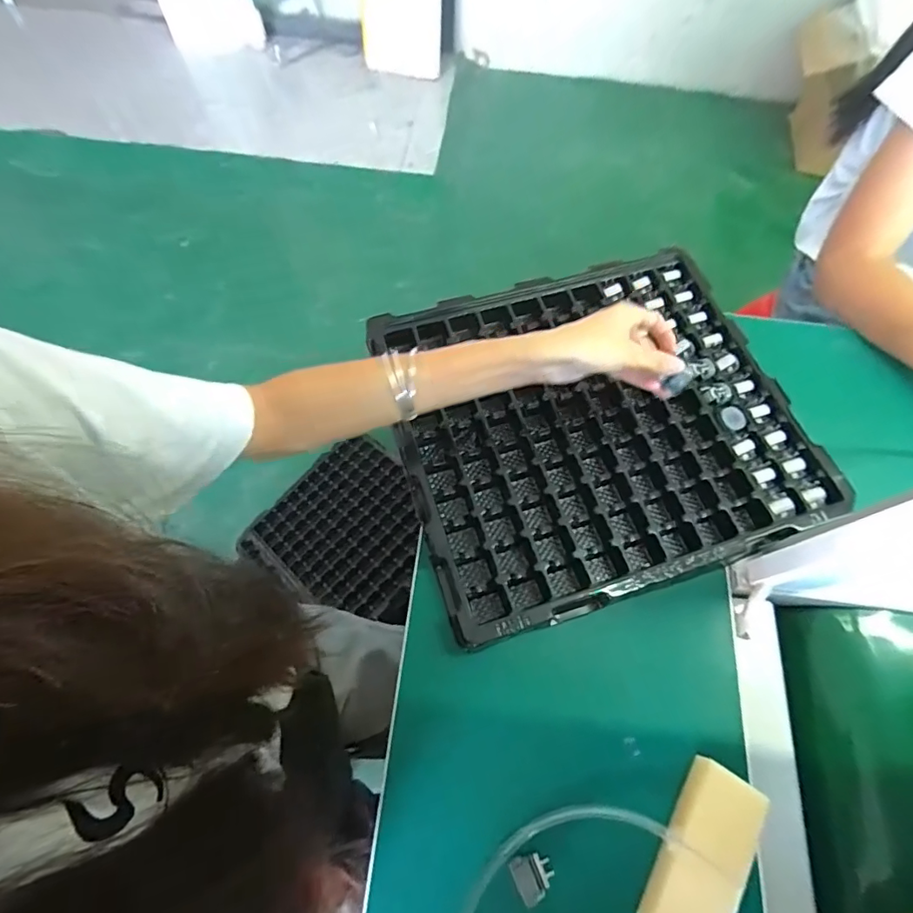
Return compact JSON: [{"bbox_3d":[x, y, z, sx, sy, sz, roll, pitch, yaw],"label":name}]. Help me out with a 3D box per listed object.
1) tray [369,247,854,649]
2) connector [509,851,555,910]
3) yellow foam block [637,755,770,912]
[{"bbox_3d":[0.141,-0.042,0.525,0.405,0.030,0.363,-15,66,-9],"label":"tray"},{"bbox_3d":[0.057,0.311,0.366,0.029,0.017,0.028,-21,67,-11],"label":"connector"},{"bbox_3d":[0.183,0.296,0.363,0.051,0.028,0.120,28,67,11],"label":"yellow foam block"}]

